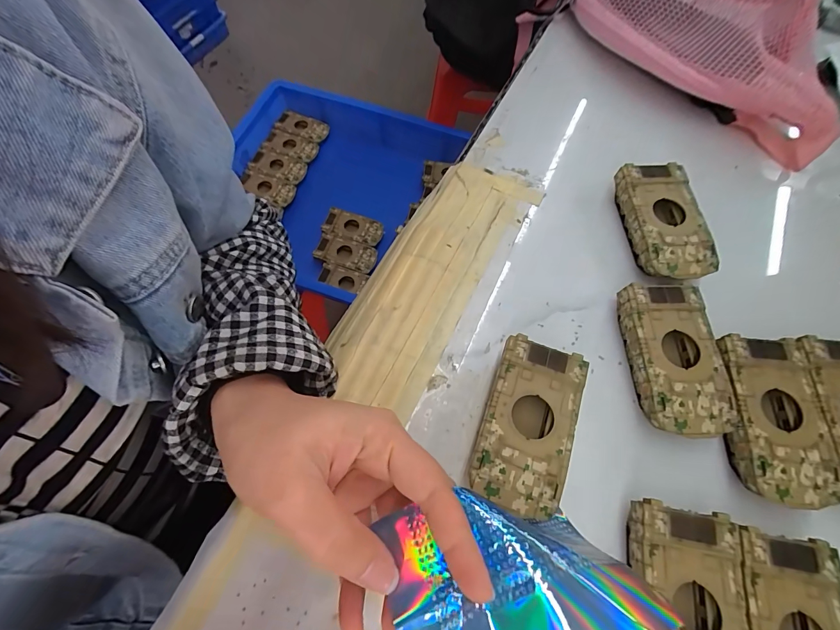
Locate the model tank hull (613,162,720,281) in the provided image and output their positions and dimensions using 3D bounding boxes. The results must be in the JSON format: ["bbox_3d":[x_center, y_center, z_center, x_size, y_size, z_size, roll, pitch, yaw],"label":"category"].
[{"bbox_3d":[0.183,-0.068,0.276,0.049,0.024,0.095,-2,68,-4],"label":"model tank hull"}]

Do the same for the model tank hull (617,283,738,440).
[{"bbox_3d":[0.163,0.029,0.236,0.053,0.026,0.094,3,68,-2],"label":"model tank hull"}]

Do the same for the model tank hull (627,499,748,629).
[{"bbox_3d":[0.133,0.152,0.186,0.051,0.027,0.096,11,68,2],"label":"model tank hull"}]

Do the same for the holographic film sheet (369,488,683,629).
[{"bbox_3d":[0.041,0.112,0.154,0.105,0.021,0.071,-15,69,-8],"label":"holographic film sheet"}]

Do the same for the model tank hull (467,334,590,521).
[{"bbox_3d":[0.063,0.065,0.218,0.051,0.026,0.094,20,68,5],"label":"model tank hull"}]

